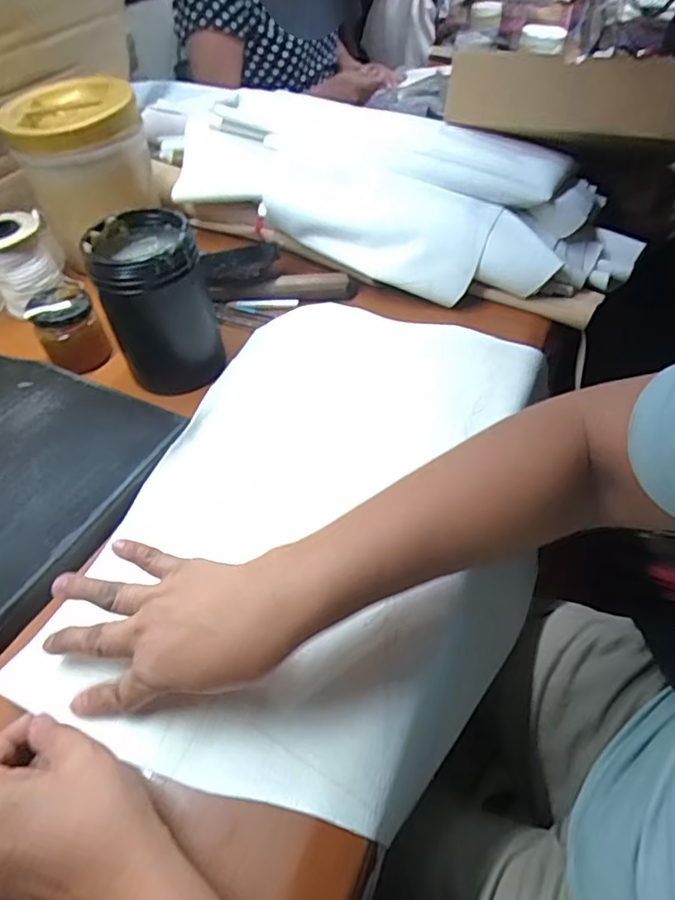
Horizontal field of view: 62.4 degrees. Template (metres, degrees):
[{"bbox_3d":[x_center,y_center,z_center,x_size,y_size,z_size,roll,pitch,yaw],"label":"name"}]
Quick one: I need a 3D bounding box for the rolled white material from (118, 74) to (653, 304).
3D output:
[{"bbox_3d":[0.028,-0.321,0.665,0.632,0.119,0.236,15,52,15],"label":"rolled white material"}]

